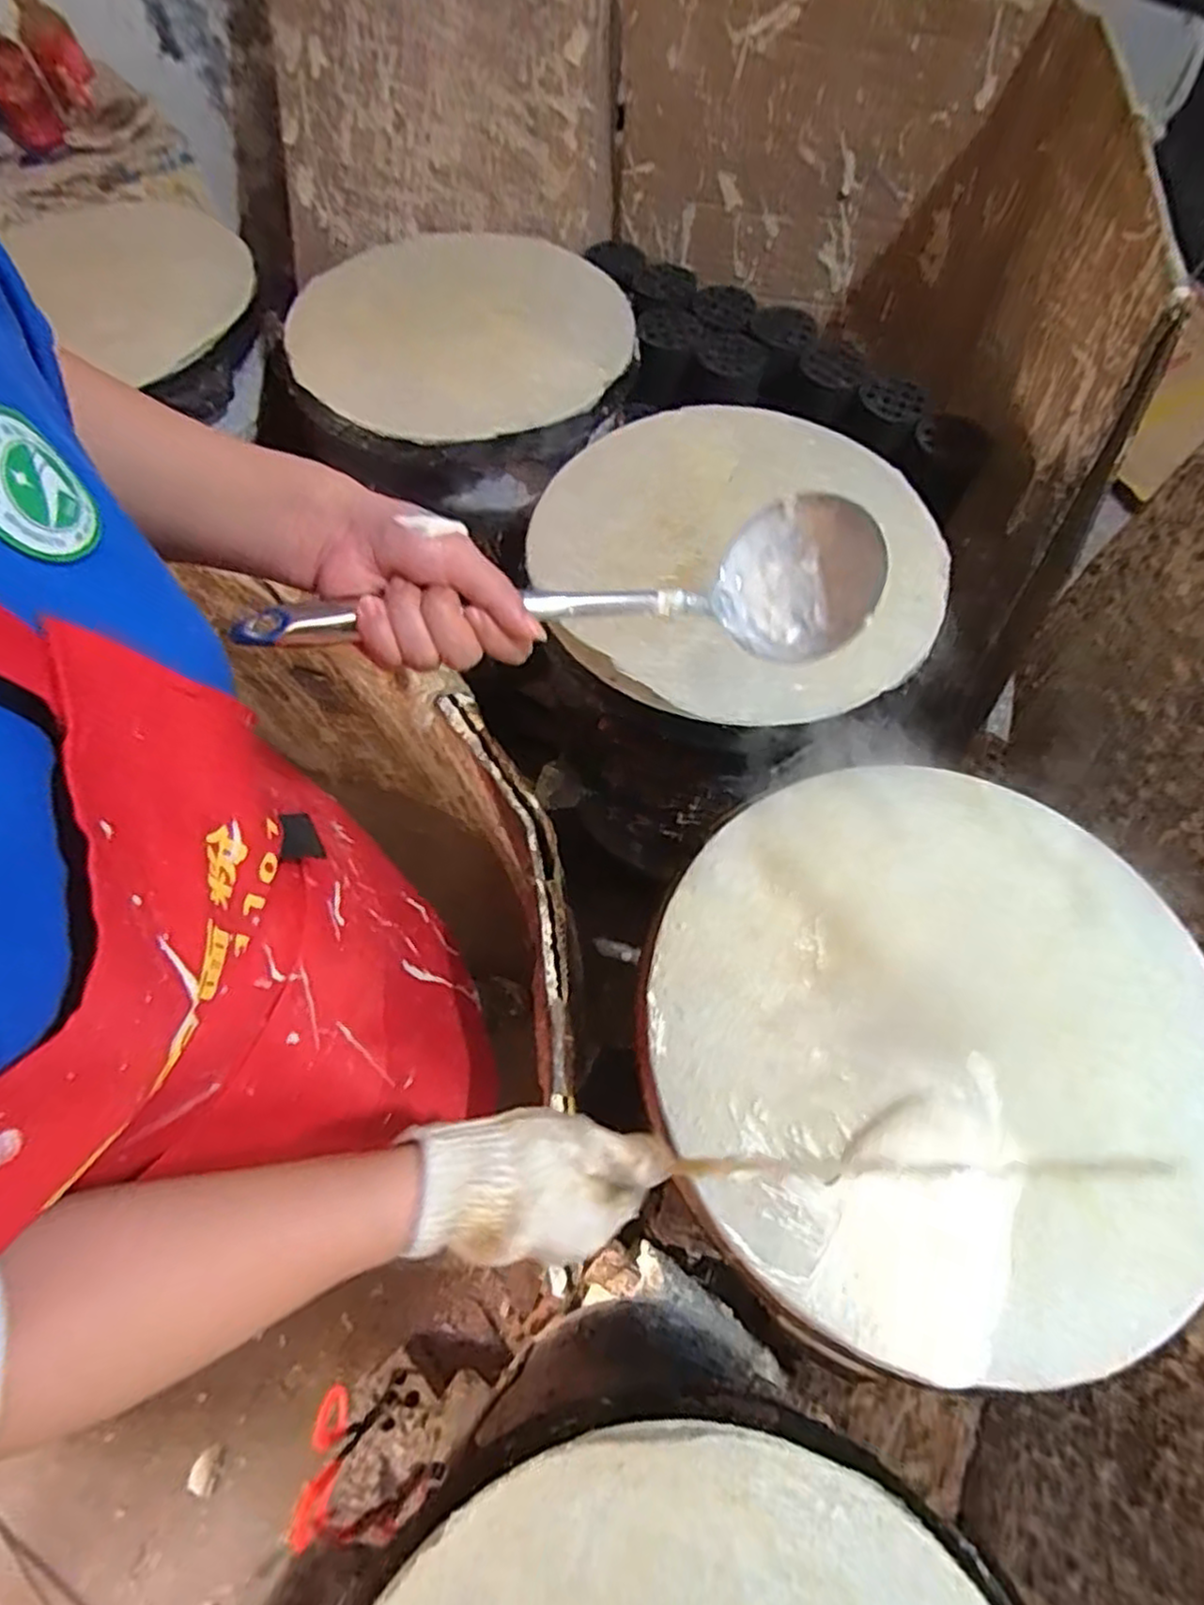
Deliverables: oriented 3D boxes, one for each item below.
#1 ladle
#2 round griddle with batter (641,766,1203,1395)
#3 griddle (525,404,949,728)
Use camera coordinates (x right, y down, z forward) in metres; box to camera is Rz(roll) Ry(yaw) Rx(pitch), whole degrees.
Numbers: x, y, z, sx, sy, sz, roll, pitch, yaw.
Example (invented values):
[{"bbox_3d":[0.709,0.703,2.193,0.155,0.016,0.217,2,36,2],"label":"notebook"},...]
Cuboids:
[{"bbox_3d":[-0.013,-0.109,0.389,0.330,0.061,0.086,-9,65,-12],"label":"ladle"},{"bbox_3d":[0.226,0.143,0.475,0.383,0.026,0.361,0,65,0],"label":"round griddle with batter"},{"bbox_3d":[0.126,-0.231,0.672,0.361,0.023,0.358,0,65,0],"label":"griddle"}]

